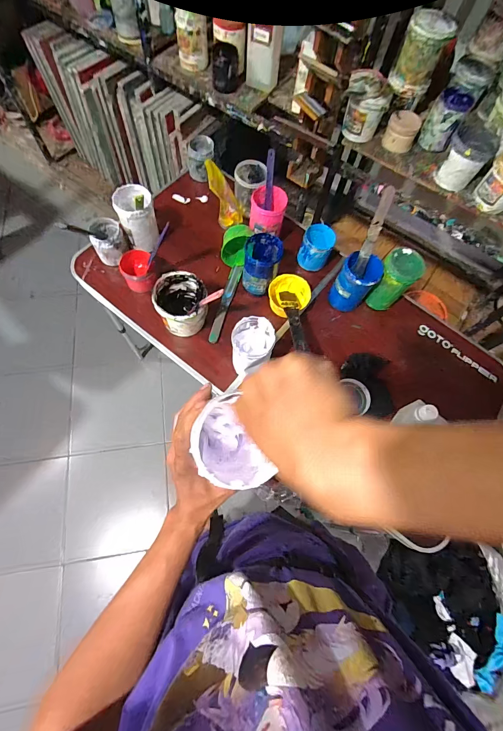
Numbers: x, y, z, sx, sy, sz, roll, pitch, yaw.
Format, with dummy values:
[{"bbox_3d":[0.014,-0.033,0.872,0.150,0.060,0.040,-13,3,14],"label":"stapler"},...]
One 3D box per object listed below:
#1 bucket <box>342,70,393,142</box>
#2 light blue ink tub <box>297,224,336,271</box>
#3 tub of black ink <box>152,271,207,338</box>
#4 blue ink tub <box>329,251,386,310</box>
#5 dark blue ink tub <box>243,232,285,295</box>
[{"bbox_3d":[0.353,-0.807,1.007,0.123,0.152,0.123,2,69,-4],"label":"bucket"},{"bbox_3d":[0.189,-0.345,0.928,0.088,0.077,0.100,25,69,5],"label":"light blue ink tub"},{"bbox_3d":[-0.177,-0.152,0.825,0.125,0.108,0.131,3,69,-4],"label":"tub of black ink"},{"bbox_3d":[0.281,-0.224,0.890,0.097,0.145,0.096,2,69,-4],"label":"blue ink tub"},{"bbox_3d":[0.027,-0.268,0.867,0.098,0.118,0.105,2,69,-4],"label":"dark blue ink tub"}]

